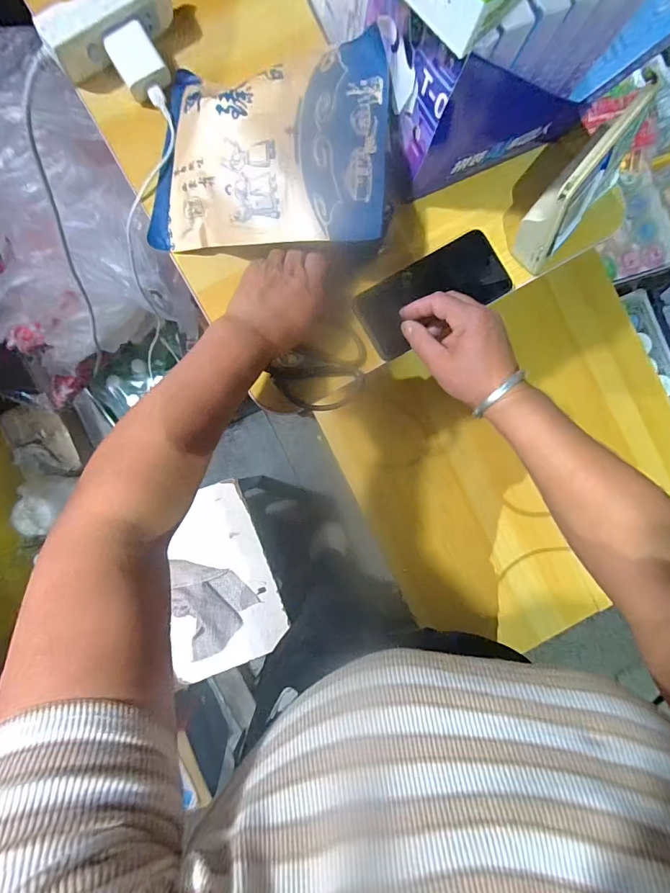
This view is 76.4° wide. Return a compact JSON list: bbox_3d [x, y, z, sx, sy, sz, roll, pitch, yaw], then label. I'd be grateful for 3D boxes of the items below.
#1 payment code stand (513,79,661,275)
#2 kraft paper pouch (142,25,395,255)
[{"bbox_3d":[0.243,-0.255,0.415,0.060,0.100,0.137,38,86,-3],"label":"payment code stand"},{"bbox_3d":[-0.068,-0.277,0.389,0.228,0.039,0.172,5,95,14],"label":"kraft paper pouch"}]

